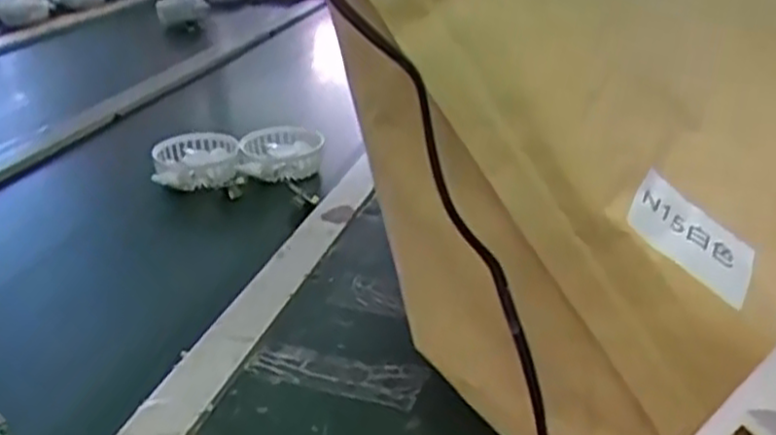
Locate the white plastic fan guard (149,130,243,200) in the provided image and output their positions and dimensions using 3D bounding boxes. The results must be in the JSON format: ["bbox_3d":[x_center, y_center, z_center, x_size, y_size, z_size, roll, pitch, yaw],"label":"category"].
[{"bbox_3d":[-0.205,-0.060,0.827,0.090,0.034,0.105,-4,27,-14],"label":"white plastic fan guard"}]

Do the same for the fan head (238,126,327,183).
[{"bbox_3d":[-0.121,-0.069,0.850,0.089,0.037,0.099,3,26,-1],"label":"fan head"}]

